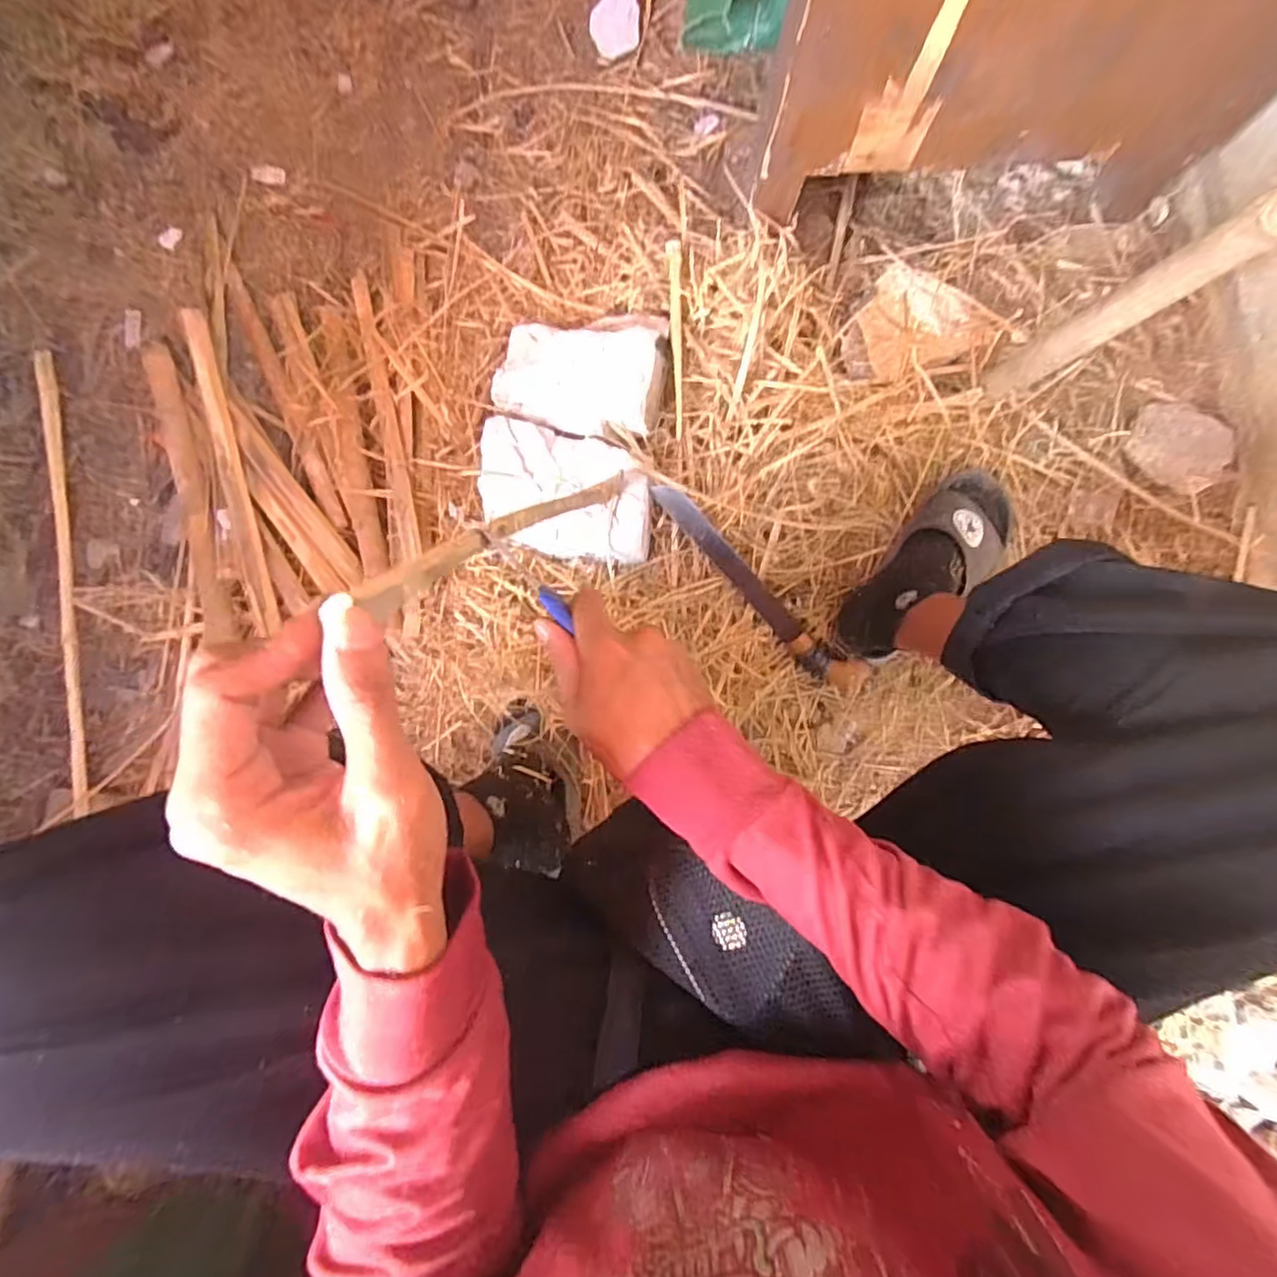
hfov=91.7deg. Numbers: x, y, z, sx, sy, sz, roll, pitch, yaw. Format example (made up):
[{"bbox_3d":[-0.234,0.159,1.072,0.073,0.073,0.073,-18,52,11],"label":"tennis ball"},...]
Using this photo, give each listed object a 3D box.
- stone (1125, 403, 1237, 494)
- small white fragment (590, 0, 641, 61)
[{"bbox_3d":[0.635,-0.230,0.723,0.102,0.033,0.109,0,83,2],"label":"stone"},{"bbox_3d":[-0.031,-0.833,0.839,0.070,0.008,0.083,-12,96,18],"label":"small white fragment"}]

